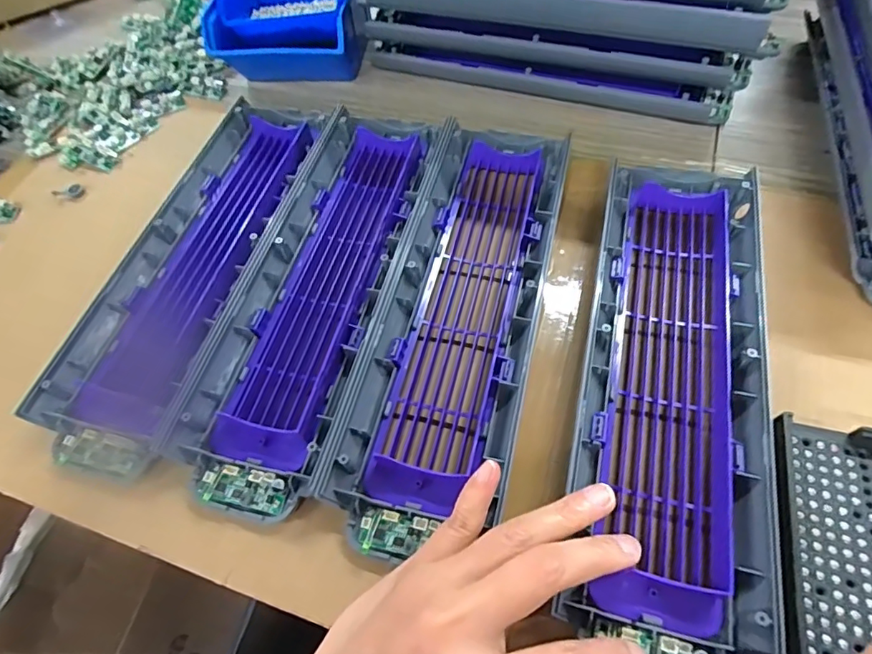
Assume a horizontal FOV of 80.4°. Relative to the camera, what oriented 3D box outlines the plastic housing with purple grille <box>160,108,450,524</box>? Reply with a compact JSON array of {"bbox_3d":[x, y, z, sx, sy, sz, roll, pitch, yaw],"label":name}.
[{"bbox_3d":[-0.066,-0.032,0.313,0.085,0.033,0.274,10,60,11],"label":"plastic housing with purple grille"}]

